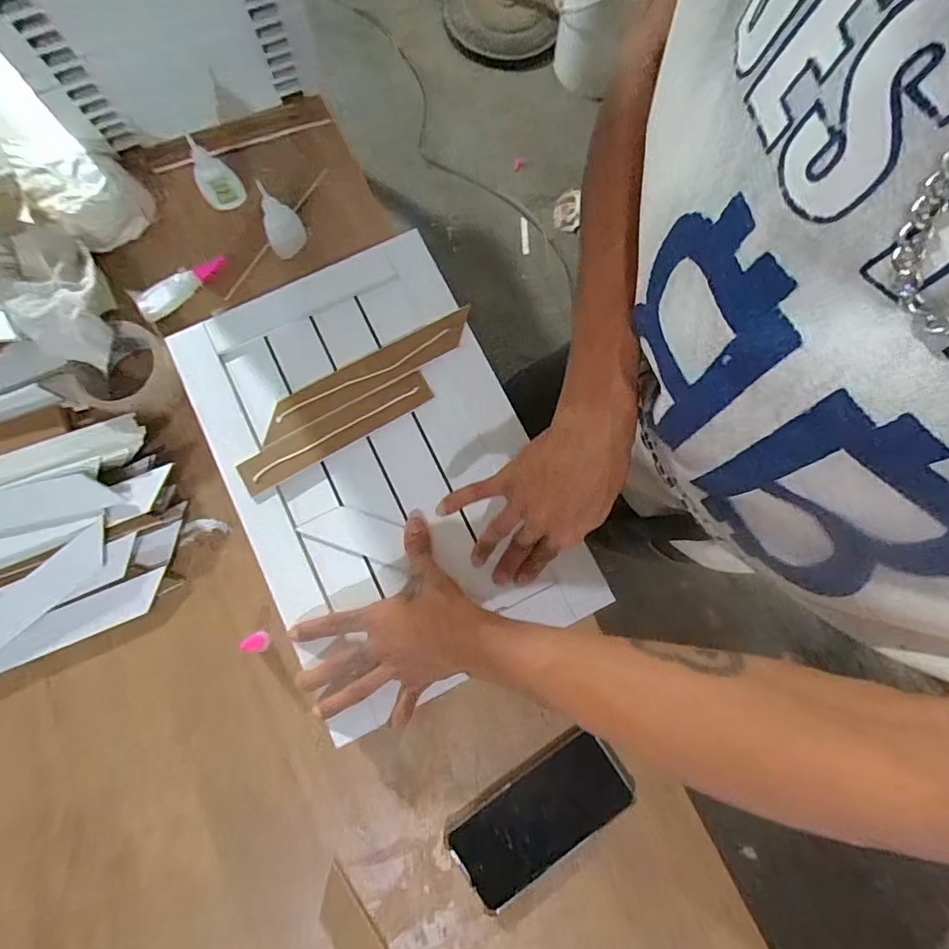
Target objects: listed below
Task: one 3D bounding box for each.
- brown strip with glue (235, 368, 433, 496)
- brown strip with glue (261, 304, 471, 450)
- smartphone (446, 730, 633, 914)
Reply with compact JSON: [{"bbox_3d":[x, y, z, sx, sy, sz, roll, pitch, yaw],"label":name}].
[{"bbox_3d":[-0.130,-0.042,0.471,0.190,0.006,0.037,-29,82,-7],"label":"brown strip with glue"},{"bbox_3d":[-0.102,-0.097,0.474,0.219,0.007,0.036,-28,82,-7],"label":"brown strip with glue"},{"bbox_3d":[0.060,0.306,0.447,0.157,0.013,0.075,-33,81,-7],"label":"smartphone"}]

